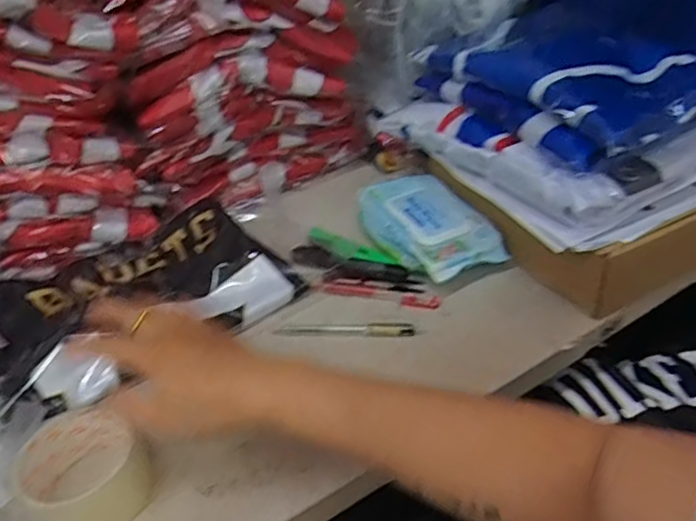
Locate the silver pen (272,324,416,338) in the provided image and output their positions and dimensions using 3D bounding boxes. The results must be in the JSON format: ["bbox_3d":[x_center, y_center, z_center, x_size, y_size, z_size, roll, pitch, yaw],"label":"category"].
[{"bbox_3d":[-0.003,0.064,0.537,0.125,0.008,0.013,-3,38,6],"label":"silver pen"}]

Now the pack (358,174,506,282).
[{"bbox_3d":[0.079,-0.040,0.627,0.097,0.031,0.164,-22,40,-18],"label":"pack"}]

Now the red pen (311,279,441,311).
[{"bbox_3d":[0.027,0.033,0.583,0.127,0.013,0.018,10,41,21],"label":"red pen"}]

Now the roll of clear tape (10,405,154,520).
[{"bbox_3d":[-0.193,0.154,0.434,0.084,0.050,0.081,-4,38,3],"label":"roll of clear tape"}]

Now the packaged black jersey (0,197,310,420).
[{"bbox_3d":[-0.203,0.027,0.592,0.261,0.046,0.208,-21,41,-26],"label":"packaged black jersey"}]

